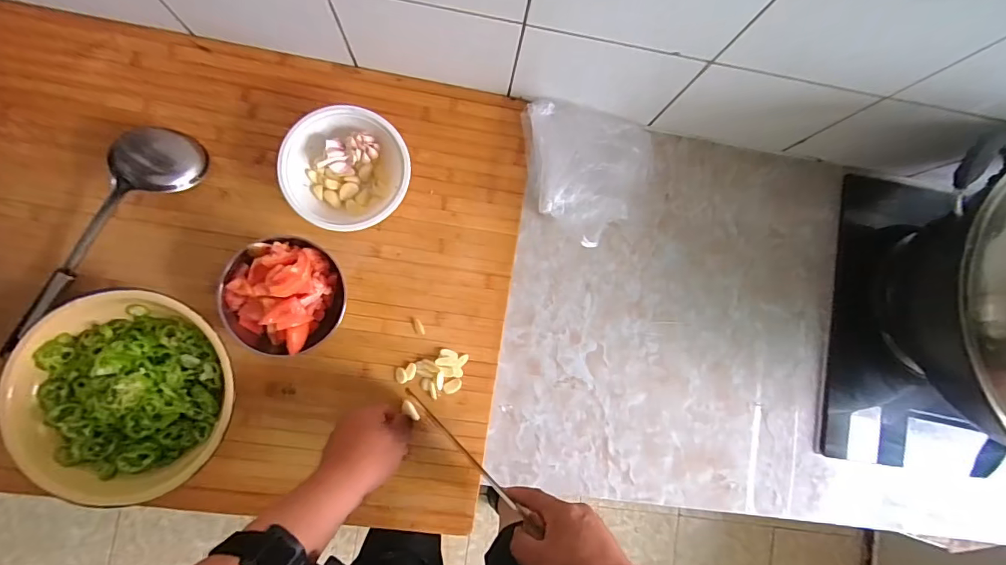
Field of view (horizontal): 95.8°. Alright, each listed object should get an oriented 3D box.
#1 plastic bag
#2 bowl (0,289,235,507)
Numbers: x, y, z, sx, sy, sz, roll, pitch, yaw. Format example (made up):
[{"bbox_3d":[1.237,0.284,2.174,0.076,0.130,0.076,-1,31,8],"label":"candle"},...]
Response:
[{"bbox_3d":[0.115,-0.146,0.595,0.162,0.053,0.186,-3,89,-9],"label":"plastic bag"},{"bbox_3d":[-0.407,0.125,0.499,0.214,0.059,0.217,0,88,-8],"label":"bowl"}]

